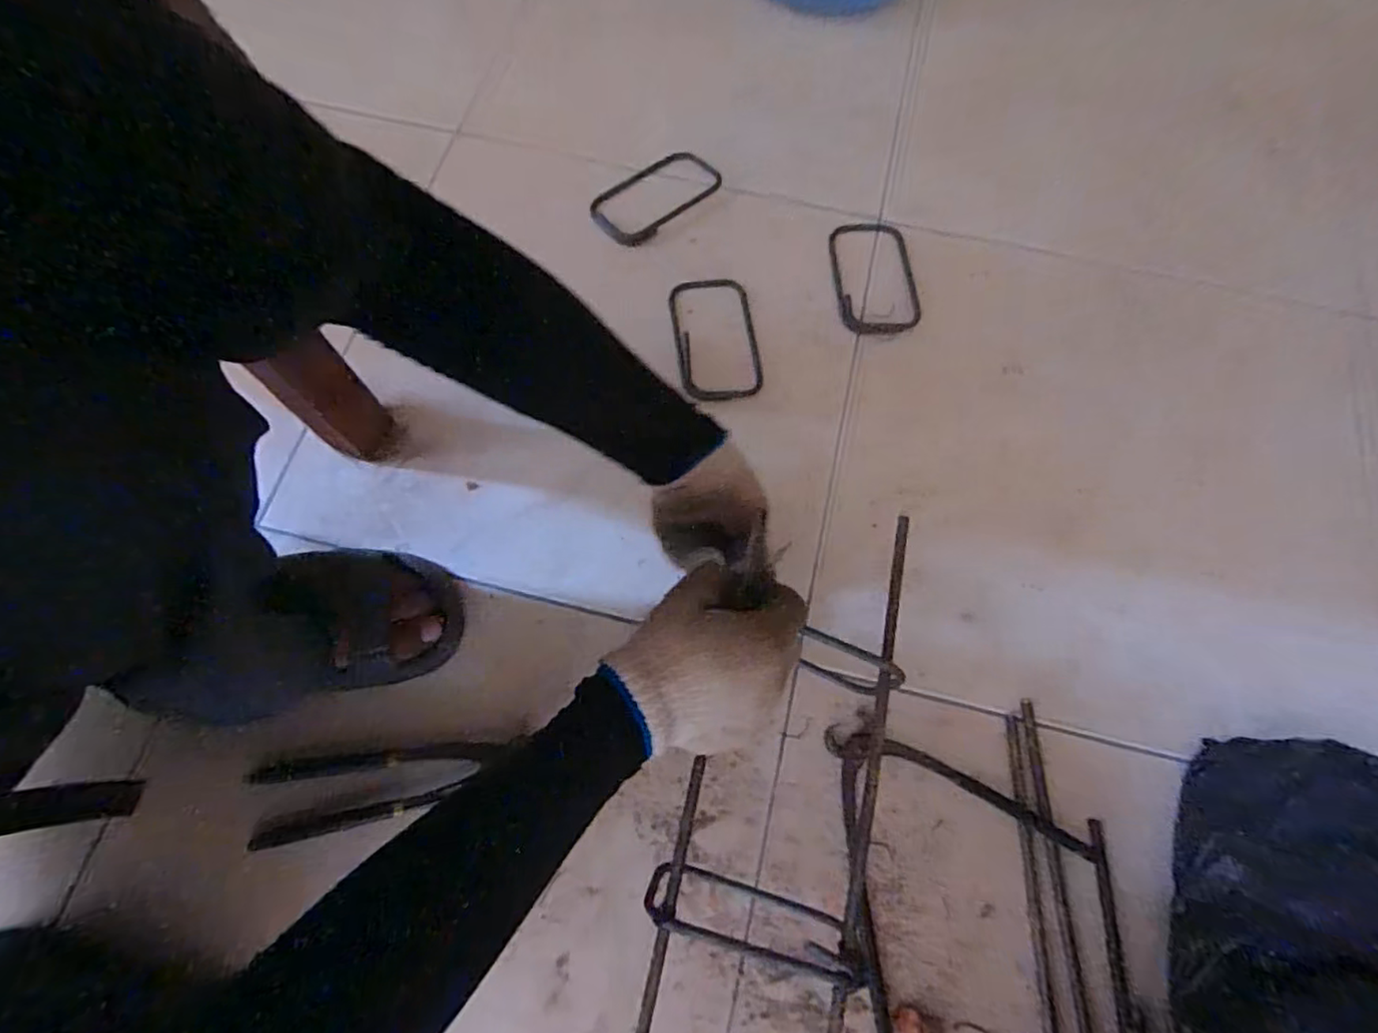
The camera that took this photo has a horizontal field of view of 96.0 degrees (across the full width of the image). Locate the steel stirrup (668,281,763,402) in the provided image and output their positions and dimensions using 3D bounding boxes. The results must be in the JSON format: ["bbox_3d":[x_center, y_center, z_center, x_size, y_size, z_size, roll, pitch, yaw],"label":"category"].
[{"bbox_3d":[0.028,-0.182,0.631,0.083,0.009,0.150,-7,72,-3],"label":"steel stirrup"}]

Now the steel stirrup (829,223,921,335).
[{"bbox_3d":[0.198,-0.258,0.660,0.089,0.011,0.143,-4,72,-2],"label":"steel stirrup"}]

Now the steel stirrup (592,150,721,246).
[{"bbox_3d":[-0.037,-0.359,0.691,0.143,0.012,0.088,-38,76,-12],"label":"steel stirrup"}]

